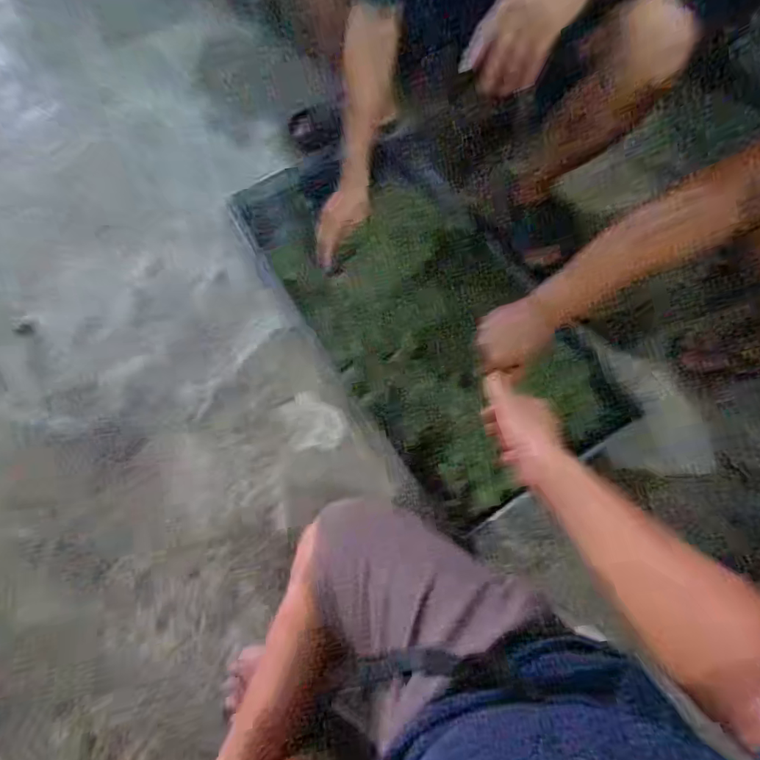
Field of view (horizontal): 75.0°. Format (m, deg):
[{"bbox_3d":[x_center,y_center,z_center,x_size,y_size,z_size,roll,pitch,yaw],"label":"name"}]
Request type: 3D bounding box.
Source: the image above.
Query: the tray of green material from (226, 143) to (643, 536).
[{"bbox_3d":[0.059,-0.105,0.853,0.322,0.070,0.653,-36,76,0],"label":"tray of green material"}]

